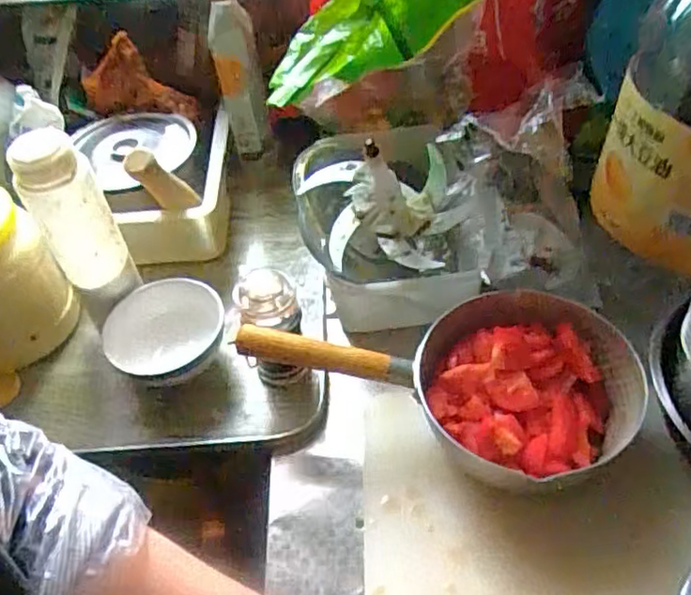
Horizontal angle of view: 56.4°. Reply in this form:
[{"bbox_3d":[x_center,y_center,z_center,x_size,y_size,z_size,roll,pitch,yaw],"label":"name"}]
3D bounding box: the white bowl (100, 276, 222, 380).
[{"bbox_3d":[-0.183,0.032,0.647,0.118,0.094,0.037,-15,12,-12],"label":"white bowl"}]

